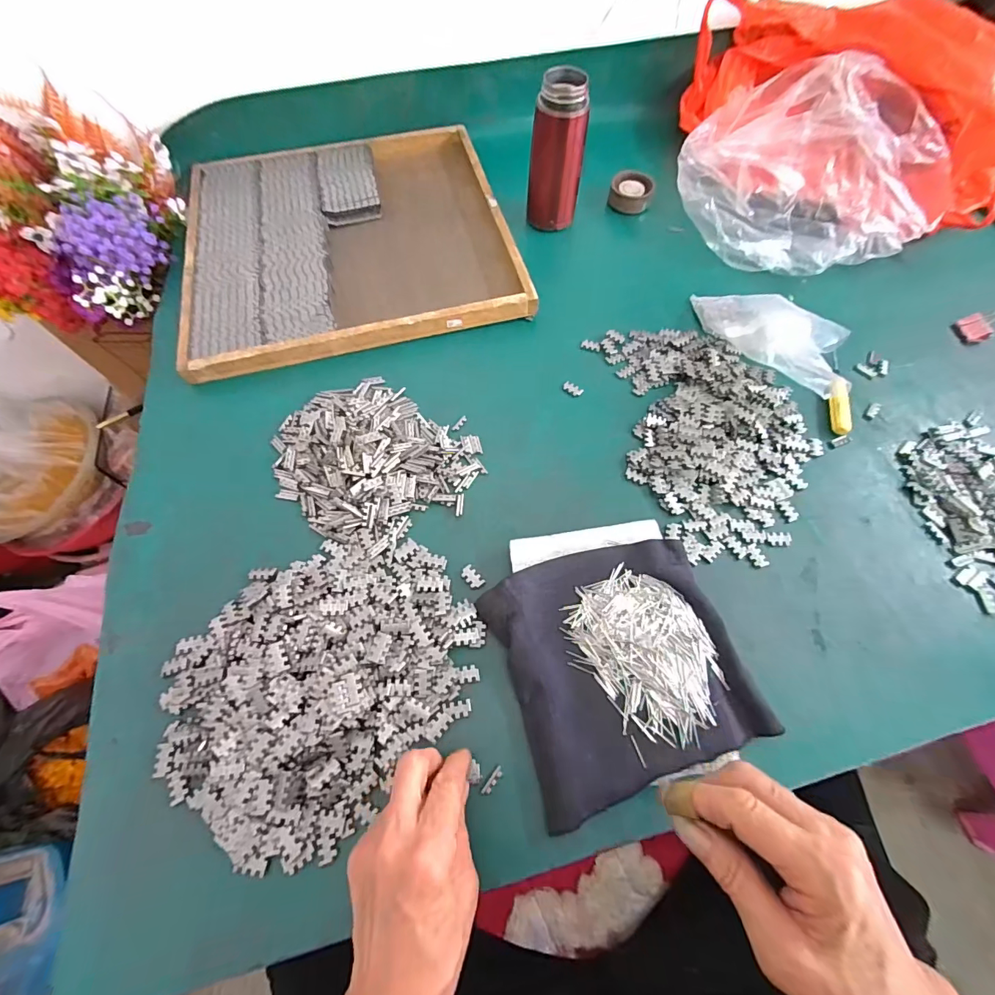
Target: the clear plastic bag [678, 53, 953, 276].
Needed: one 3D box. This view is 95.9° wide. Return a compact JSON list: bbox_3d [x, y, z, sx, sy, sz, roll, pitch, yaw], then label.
[{"bbox_3d":[0.395,-0.411,0.567,0.305,0.124,0.237,40,70,15],"label":"clear plastic bag"}]

